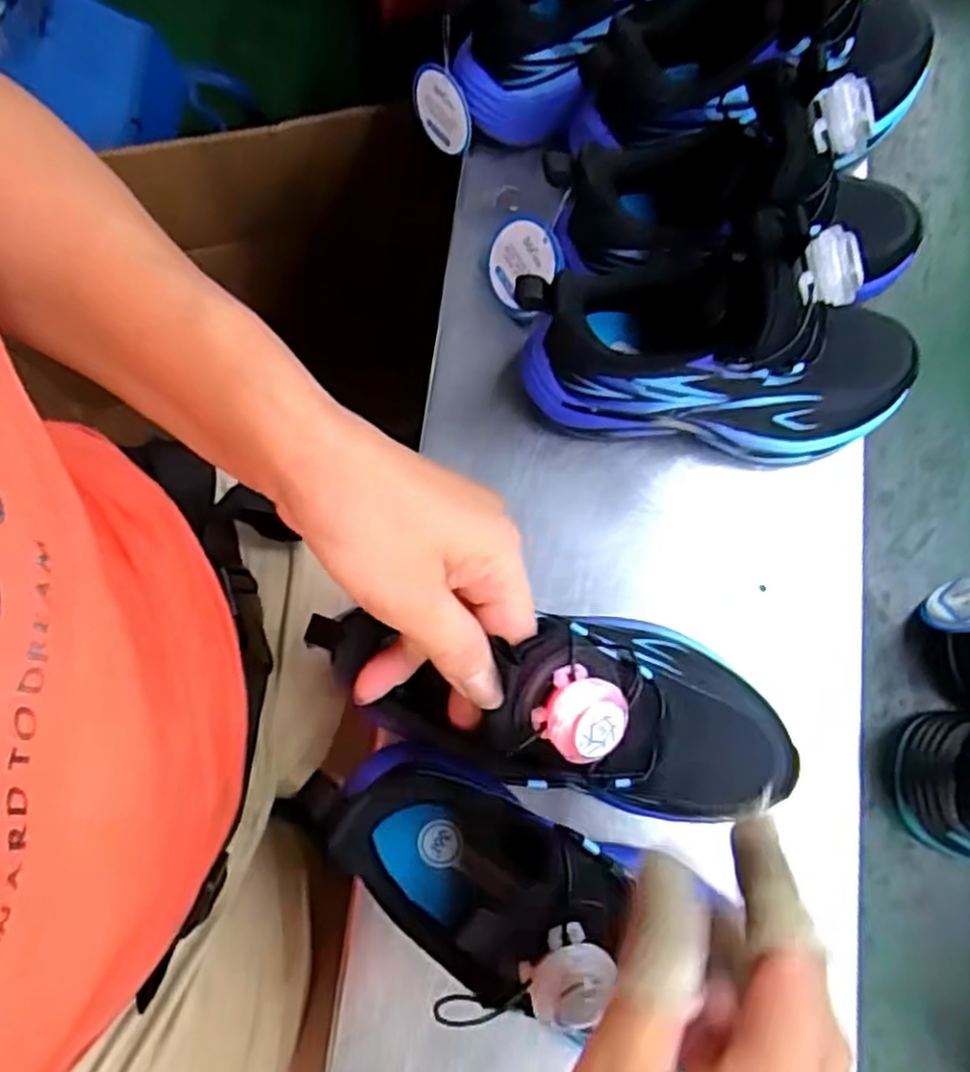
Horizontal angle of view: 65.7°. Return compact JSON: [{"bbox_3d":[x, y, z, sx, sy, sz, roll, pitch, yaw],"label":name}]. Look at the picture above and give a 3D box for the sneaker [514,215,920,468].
[{"bbox_3d":[0.114,-0.094,0.359,0.199,0.121,0.078,9,78,2],"label":"sneaker"}]

